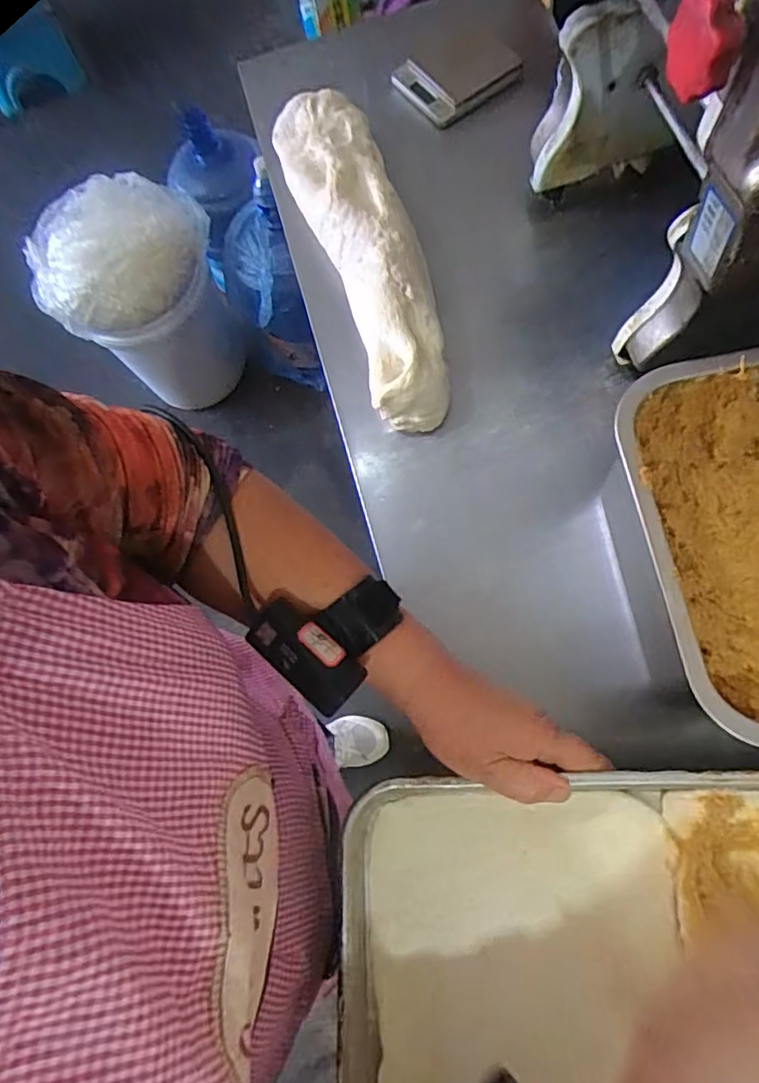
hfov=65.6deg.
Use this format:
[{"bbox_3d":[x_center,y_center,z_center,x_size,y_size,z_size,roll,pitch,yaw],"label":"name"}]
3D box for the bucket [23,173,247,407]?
[{"bbox_3d":[-0.498,-0.514,1.272,0.344,0.378,0.333,0,72,1],"label":"bucket"}]

